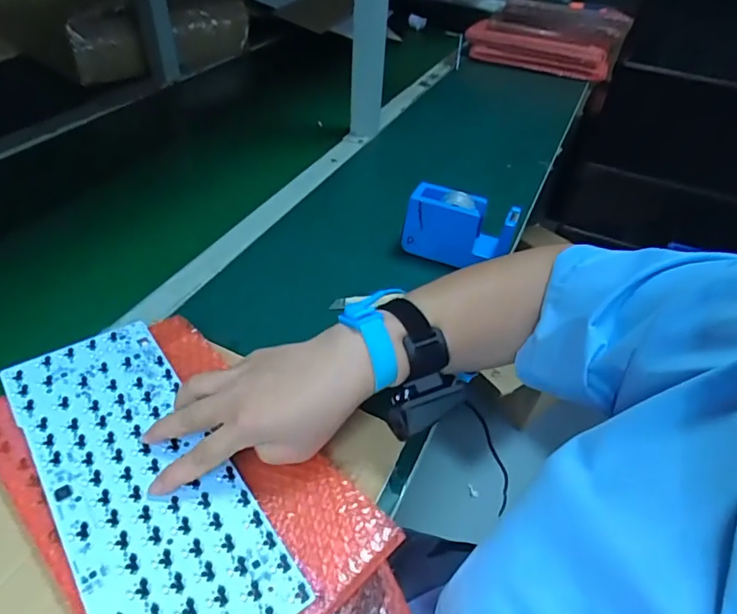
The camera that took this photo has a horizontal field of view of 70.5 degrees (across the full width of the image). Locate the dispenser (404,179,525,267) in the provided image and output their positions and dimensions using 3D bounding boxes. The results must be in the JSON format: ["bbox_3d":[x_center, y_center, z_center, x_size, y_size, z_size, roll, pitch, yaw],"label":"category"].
[{"bbox_3d":[0.110,-0.095,0.631,0.128,0.077,0.047,17,43,13],"label":"dispenser"}]

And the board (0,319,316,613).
[{"bbox_3d":[-0.177,0.124,0.396,0.120,0.005,0.309,-26,51,-30],"label":"board"}]

